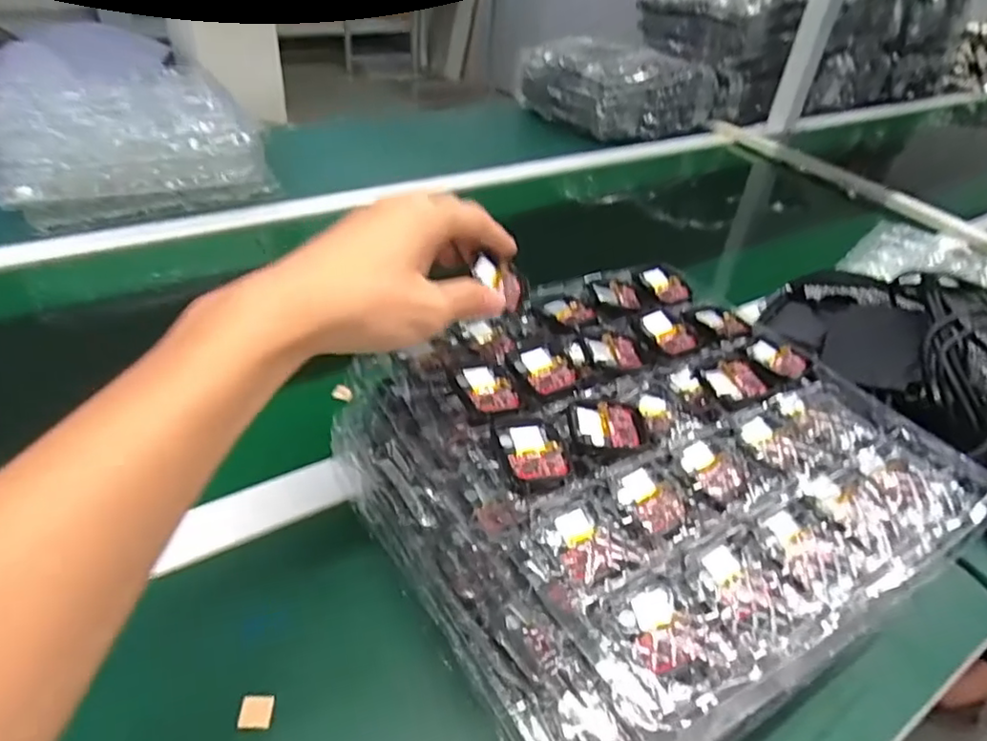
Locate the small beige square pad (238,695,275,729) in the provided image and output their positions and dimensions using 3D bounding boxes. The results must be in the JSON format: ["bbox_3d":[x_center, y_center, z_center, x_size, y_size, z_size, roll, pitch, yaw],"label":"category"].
[{"bbox_3d":[-0.123,0.177,0.328,0.016,0.004,0.017,1,38,-6],"label":"small beige square pad"}]

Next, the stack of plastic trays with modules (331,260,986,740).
[{"bbox_3d":[0.087,0.055,0.395,0.298,0.084,0.289,-19,44,-28],"label":"stack of plastic trays with modules"}]

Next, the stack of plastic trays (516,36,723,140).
[{"bbox_3d":[0.253,-0.553,1.225,0.334,0.122,0.241,-24,46,-32],"label":"stack of plastic trays"}]

